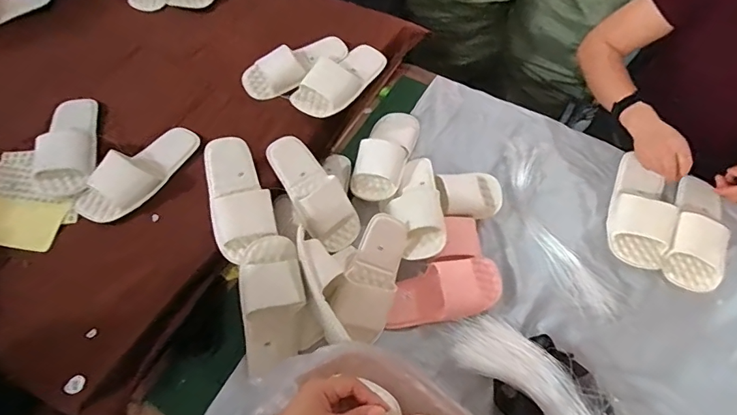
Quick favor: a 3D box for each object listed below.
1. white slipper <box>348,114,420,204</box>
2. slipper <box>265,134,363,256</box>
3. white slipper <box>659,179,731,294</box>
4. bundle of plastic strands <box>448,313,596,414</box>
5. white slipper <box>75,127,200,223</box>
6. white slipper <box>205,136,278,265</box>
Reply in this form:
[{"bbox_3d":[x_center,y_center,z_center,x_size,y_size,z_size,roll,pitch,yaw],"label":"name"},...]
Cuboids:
[{"bbox_3d":[0.041,-0.128,0.947,0.103,0.066,0.248,17,60,9],"label":"white slipper"},{"bbox_3d":[-0.103,-0.028,0.827,0.099,0.057,0.236,-36,95,-21],"label":"slipper"},{"bbox_3d":[0.654,0.032,0.880,0.110,0.049,0.275,21,61,12],"label":"white slipper"},{"bbox_3d":[0.320,0.329,0.670,0.453,0.087,0.101,40,66,21],"label":"bundle of plastic strands"},{"bbox_3d":[-0.421,-0.066,0.835,0.099,0.081,0.245,38,65,20],"label":"white slipper"},{"bbox_3d":[-0.225,-0.018,0.787,0.104,0.045,0.226,-12,75,-8],"label":"white slipper"}]

